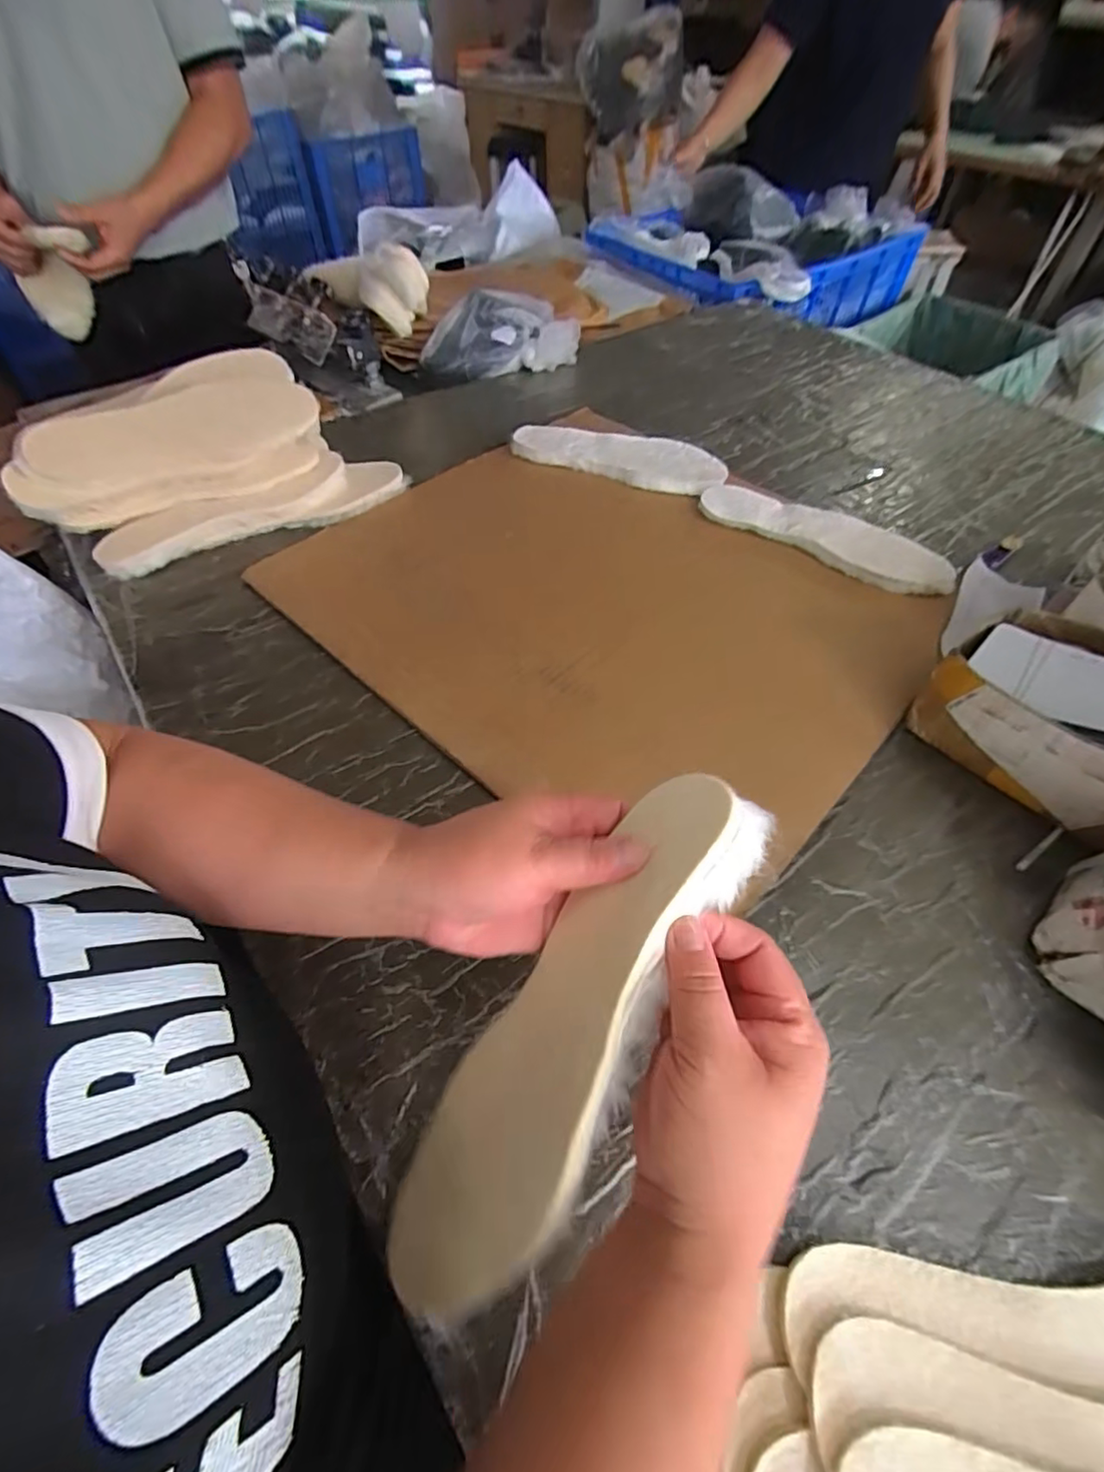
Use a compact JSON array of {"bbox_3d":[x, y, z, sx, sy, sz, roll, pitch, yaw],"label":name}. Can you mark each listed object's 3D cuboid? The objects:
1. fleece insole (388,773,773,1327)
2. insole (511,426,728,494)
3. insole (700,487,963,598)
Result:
[{"bbox_3d":[0.007,0.140,0.272,0.269,0.027,0.087,-59,30,4],"label":"fleece insole"},{"bbox_3d":[0.086,-0.365,0.773,0.274,0.023,0.091,20,55,14],"label":"insole"},{"bbox_3d":[0.305,-0.227,0.671,0.275,0.018,0.083,29,58,20],"label":"insole"}]

